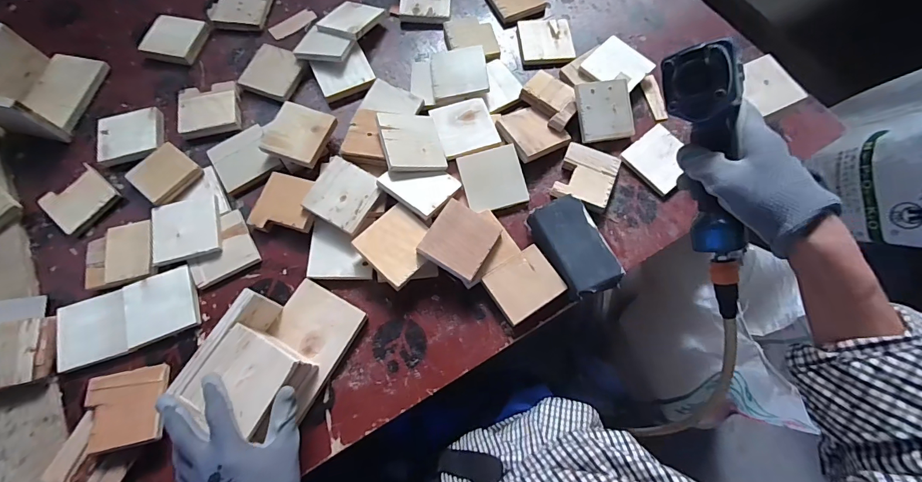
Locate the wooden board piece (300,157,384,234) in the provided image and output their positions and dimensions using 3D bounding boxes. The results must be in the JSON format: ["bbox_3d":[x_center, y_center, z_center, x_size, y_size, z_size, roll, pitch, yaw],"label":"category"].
[{"bbox_3d":[-0.169,-0.066,0.594,0.089,0.014,0.089,27,72,9],"label":"wooden board piece"}]

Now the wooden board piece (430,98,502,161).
[{"bbox_3d":[0.006,-0.177,0.646,0.089,0.013,0.092,-18,71,-7],"label":"wooden board piece"}]

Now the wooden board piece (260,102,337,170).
[{"bbox_3d":[-0.247,-0.163,0.629,0.086,0.015,0.090,22,74,1],"label":"wooden board piece"}]

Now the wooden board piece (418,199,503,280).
[{"bbox_3d":[0.000,-0.002,0.567,0.084,0.027,0.092,29,70,8],"label":"wooden board piece"}]

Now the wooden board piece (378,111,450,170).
[{"bbox_3d":[-0.075,-0.147,0.616,0.089,0.012,0.098,-10,72,-27],"label":"wooden board piece"}]

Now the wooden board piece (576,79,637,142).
[{"bbox_3d":[0.226,-0.205,0.651,0.083,0.009,0.090,-8,96,-1],"label":"wooden board piece"}]

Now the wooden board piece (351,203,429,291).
[{"bbox_3d":[-0.086,0.004,0.567,0.091,0.009,0.093,42,75,9],"label":"wooden board piece"}]

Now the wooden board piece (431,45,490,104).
[{"bbox_3d":[-0.002,-0.275,0.685,0.090,0.016,0.086,-9,78,8],"label":"wooden board piece"}]

